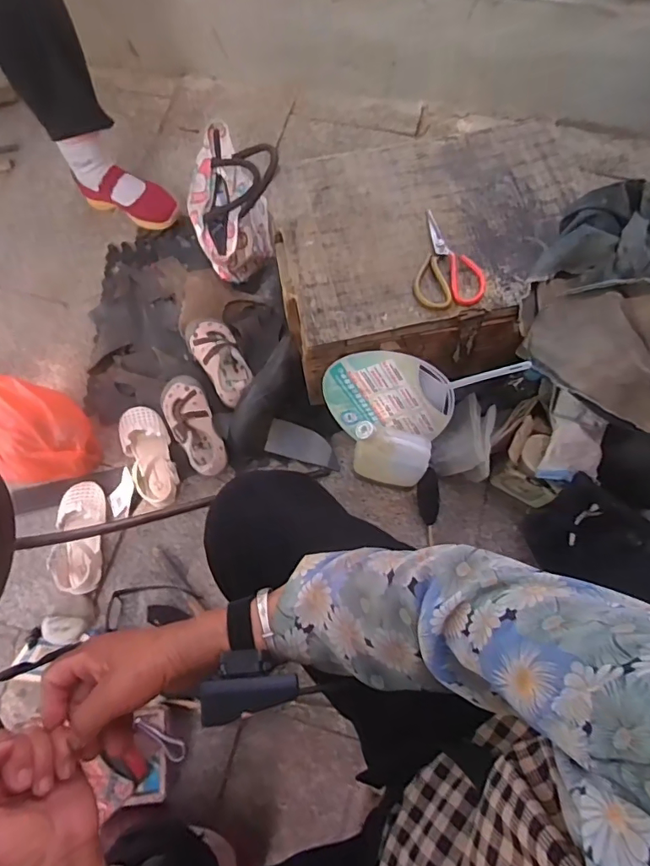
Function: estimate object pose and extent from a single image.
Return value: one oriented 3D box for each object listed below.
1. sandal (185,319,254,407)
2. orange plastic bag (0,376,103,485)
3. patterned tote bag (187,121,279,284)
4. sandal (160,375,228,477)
[{"bbox_3d":[-0.185,-0.130,0.869,0.079,0.047,0.176,-27,72,-10],"label":"sandal"},{"bbox_3d":[-0.548,-0.012,0.840,0.326,0.119,0.143,15,71,5],"label":"orange plastic bag"},{"bbox_3d":[-0.163,-0.404,0.906,0.161,0.204,0.221,-3,70,-2],"label":"patterned tote bag"},{"bbox_3d":[-0.229,-0.014,0.844,0.077,0.046,0.185,-25,85,-9],"label":"sandal"}]

